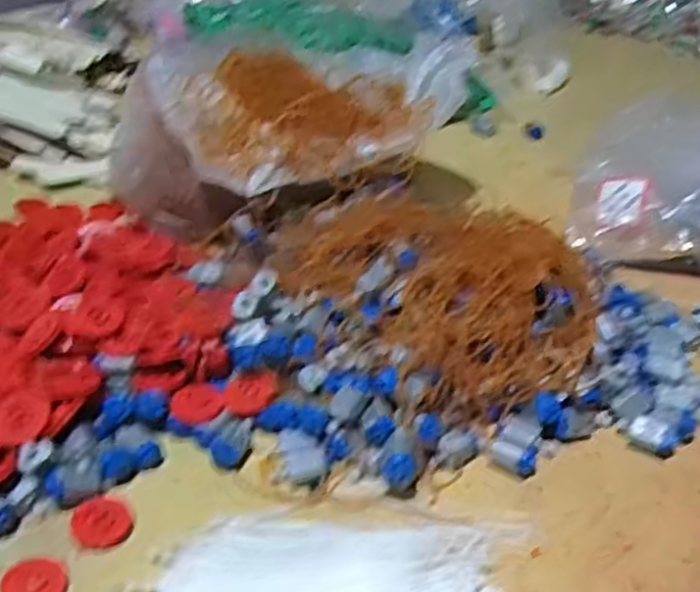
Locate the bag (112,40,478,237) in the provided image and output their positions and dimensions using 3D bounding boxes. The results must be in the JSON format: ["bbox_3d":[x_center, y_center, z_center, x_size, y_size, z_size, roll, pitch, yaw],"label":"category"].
[{"bbox_3d":[-0.053,-0.153,0.675,0.303,0.111,0.186,-5,35,-13],"label":"bag"}]

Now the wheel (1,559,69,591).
[{"bbox_3d":[-0.161,0.147,0.388,0.031,0.004,0.029,3,34,-2],"label":"wheel"}]

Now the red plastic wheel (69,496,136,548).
[{"bbox_3d":[-0.137,0.123,0.421,0.031,0.007,0.034,3,34,-2],"label":"red plastic wheel"}]

